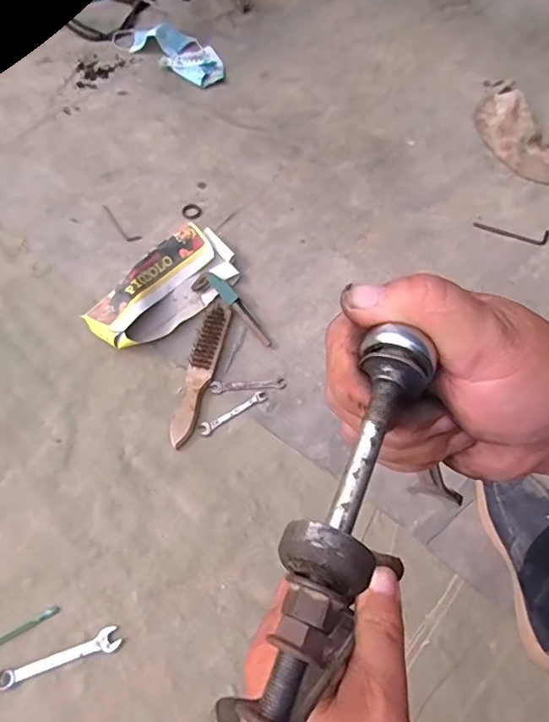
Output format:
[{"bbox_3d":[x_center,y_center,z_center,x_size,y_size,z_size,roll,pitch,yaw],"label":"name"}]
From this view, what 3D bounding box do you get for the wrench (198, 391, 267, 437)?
[{"bbox_3d":[-0.067,0.084,0.824,0.118,0.005,0.021,-30,69,-17],"label":"wrench"}]

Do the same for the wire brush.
[{"bbox_3d":[-0.123,0.018,0.848,0.045,0.025,0.249,14,63,4],"label":"wire brush"}]

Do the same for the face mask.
[{"bbox_3d":[-0.247,-0.765,1.243,0.301,0.046,0.123,30,66,11],"label":"face mask"}]

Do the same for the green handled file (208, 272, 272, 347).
[{"bbox_3d":[-0.065,-0.093,0.904,0.028,0.033,0.170,-32,70,-18],"label":"green handled file"}]

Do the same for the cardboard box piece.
[{"bbox_3d":[-0.189,-0.127,0.909,0.136,0.055,0.278,39,67,15],"label":"cardboard box piece"}]

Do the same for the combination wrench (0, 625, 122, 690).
[{"bbox_3d":[-0.278,0.387,0.669,0.154,0.011,0.027,-17,66,-12],"label":"combination wrench"}]

